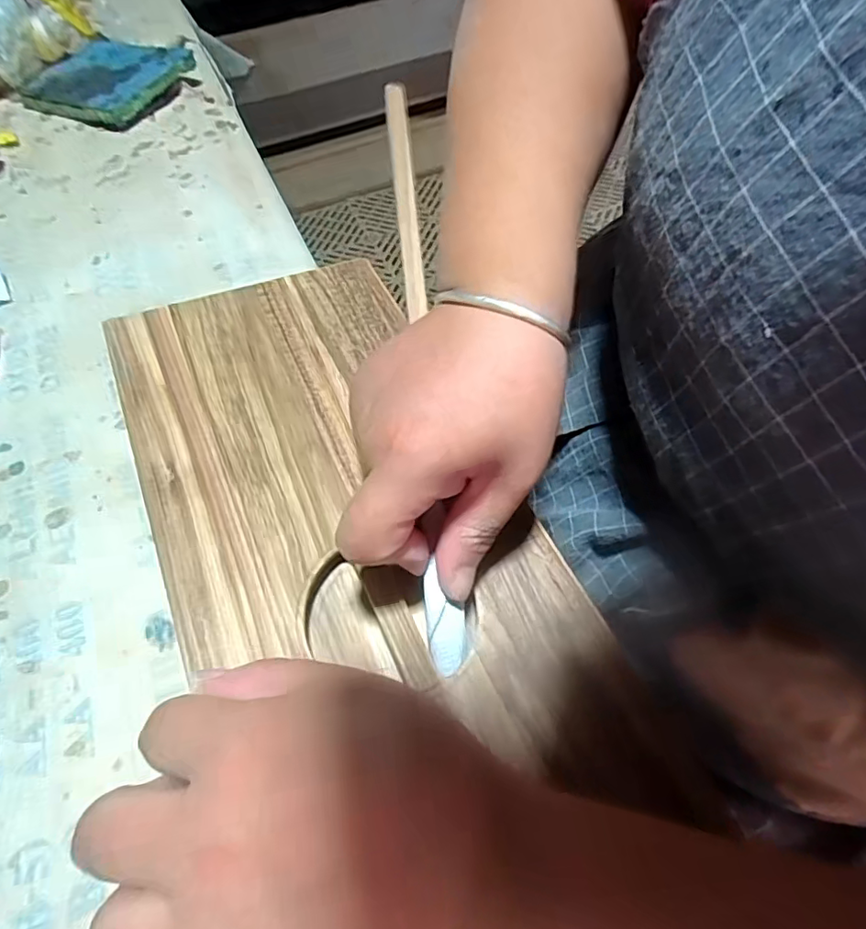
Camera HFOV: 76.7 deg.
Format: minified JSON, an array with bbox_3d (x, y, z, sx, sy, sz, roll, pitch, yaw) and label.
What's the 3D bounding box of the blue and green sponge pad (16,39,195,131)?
[{"bbox_3d":[-0.295,-0.341,0.488,0.145,0.017,0.103,27,69,21],"label":"blue and green sponge pad"}]

